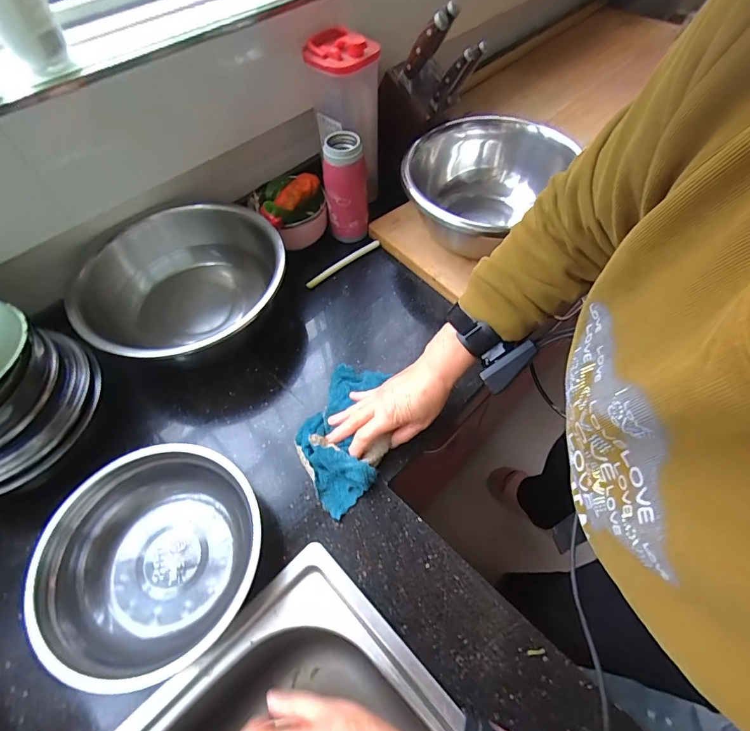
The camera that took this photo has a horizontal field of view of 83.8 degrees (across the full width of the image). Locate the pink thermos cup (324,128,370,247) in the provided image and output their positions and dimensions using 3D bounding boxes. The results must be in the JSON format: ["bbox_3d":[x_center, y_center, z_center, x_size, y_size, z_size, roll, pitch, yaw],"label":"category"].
[{"bbox_3d":[-0.047,-0.288,0.702,0.067,0.170,0.063,0,57,0],"label":"pink thermos cup"}]

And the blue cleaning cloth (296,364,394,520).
[{"bbox_3d":[-0.042,0.085,0.542,0.114,0.035,0.199,0,55,1],"label":"blue cleaning cloth"}]

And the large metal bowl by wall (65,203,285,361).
[{"bbox_3d":[-0.267,-0.117,0.623,0.266,0.122,0.285,0,57,0],"label":"large metal bowl by wall"}]

